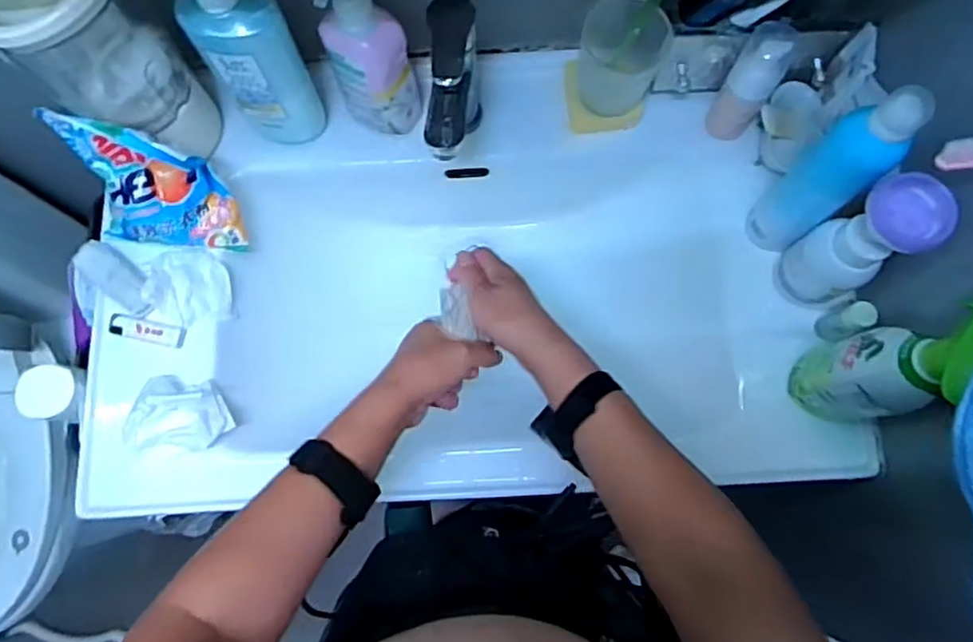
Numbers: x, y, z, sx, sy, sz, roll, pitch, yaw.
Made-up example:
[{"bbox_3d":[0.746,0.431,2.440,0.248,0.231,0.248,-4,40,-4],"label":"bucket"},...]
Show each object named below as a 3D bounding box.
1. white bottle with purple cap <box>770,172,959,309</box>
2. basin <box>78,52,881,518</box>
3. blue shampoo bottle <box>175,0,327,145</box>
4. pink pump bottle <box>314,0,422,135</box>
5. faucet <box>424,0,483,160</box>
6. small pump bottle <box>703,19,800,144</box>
[{"bbox_3d":[0.341,-0.067,0.593,0.069,0.181,0.068,0,77,1],"label":"white bottle with purple cap"},{"bbox_3d":[-0.026,-0.040,0.743,0.771,0.161,0.464,-3,77,0],"label":"basin"},{"bbox_3d":[-0.222,-0.247,0.633,0.079,0.232,0.051,-31,78,-6],"label":"blue shampoo bottle"},{"bbox_3d":[-0.116,-0.262,0.627,0.078,0.193,0.063,-17,77,-3],"label":"pink pump bottle"},{"bbox_3d":[-0.029,-0.210,0.638,0.047,0.178,0.144,2,77,1],"label":"faucet"},{"bbox_3d":[0.269,-0.240,0.651,0.051,0.132,0.059,22,78,6],"label":"small pump bottle"}]

